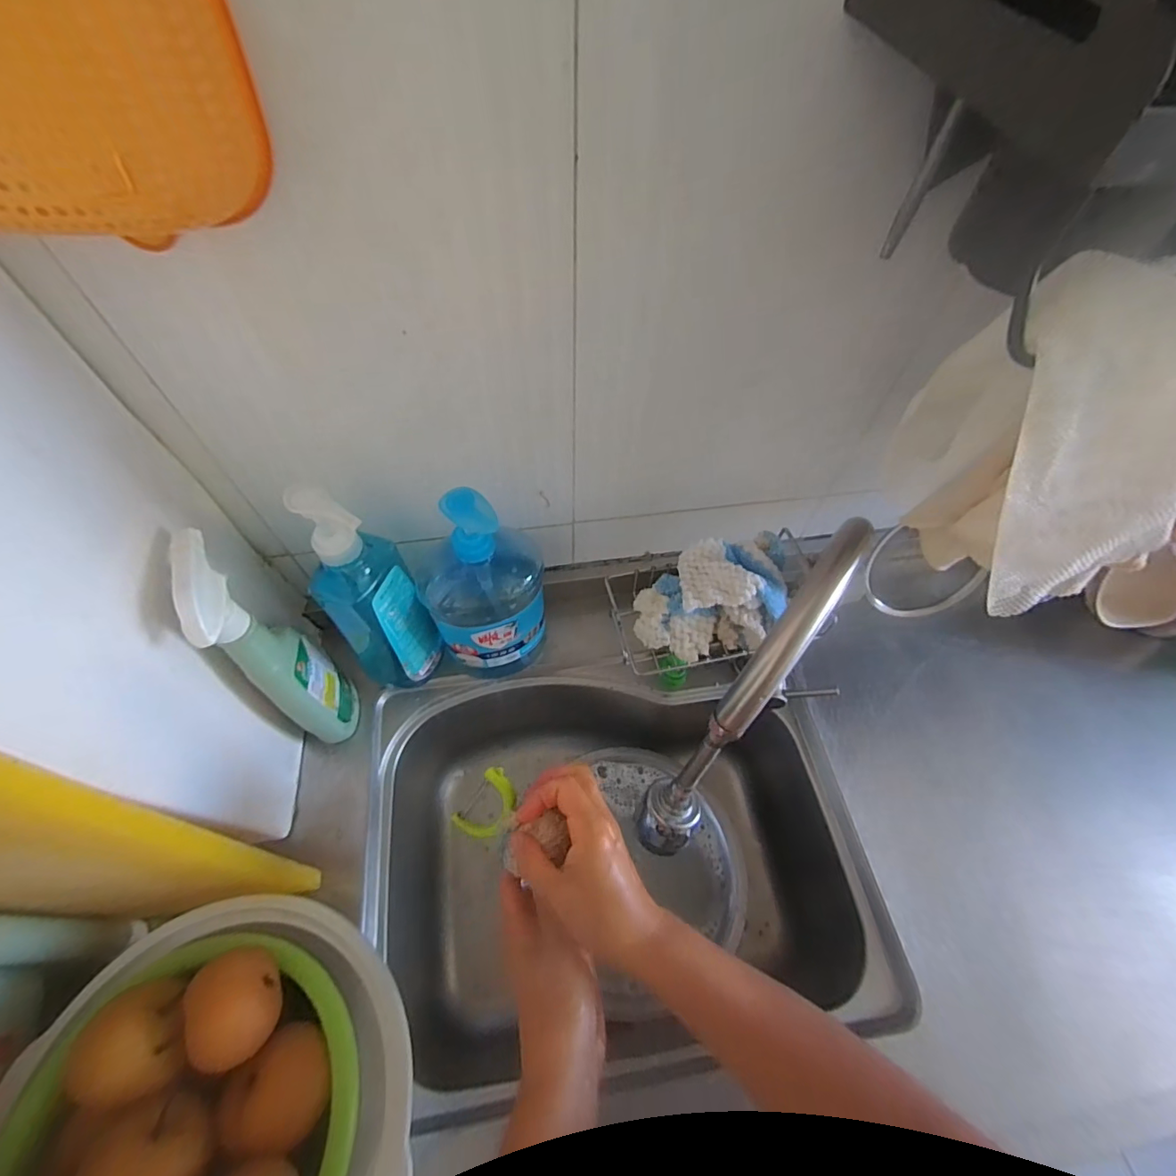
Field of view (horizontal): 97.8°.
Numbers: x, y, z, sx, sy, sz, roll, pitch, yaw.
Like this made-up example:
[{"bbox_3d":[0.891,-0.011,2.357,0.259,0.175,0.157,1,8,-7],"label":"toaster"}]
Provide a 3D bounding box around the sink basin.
[{"bbox_3d":[0.025,0.311,0.617,0.522,0.214,0.406,-7,59,-6],"label":"sink basin"}]

